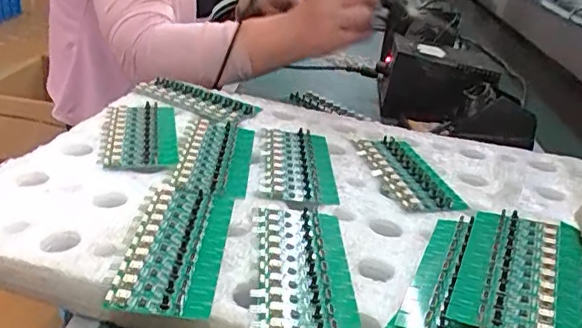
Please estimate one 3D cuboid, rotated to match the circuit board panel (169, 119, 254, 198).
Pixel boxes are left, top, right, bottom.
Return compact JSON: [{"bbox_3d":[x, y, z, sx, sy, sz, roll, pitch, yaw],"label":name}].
[{"bbox_3d":[-0.068,-0.010,0.513,0.061,0.007,0.142,5,26,-2],"label":"circuit board panel"}]

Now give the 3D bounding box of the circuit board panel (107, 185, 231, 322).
[{"bbox_3d":[-0.078,0.052,0.387,0.061,0.006,0.139,5,26,-1],"label":"circuit board panel"}]

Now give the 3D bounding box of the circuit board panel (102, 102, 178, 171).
[{"bbox_3d":[-0.144,-0.029,0.532,0.066,0.009,0.143,-1,27,-14],"label":"circuit board panel"}]

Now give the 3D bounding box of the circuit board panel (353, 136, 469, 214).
[{"bbox_3d":[0.108,0.009,0.526,0.061,0.014,0.134,-1,27,-13],"label":"circuit board panel"}]

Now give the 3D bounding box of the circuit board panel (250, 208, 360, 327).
[{"bbox_3d":[0.008,0.069,0.379,0.064,0.010,0.134,4,26,-4],"label":"circuit board panel"}]

